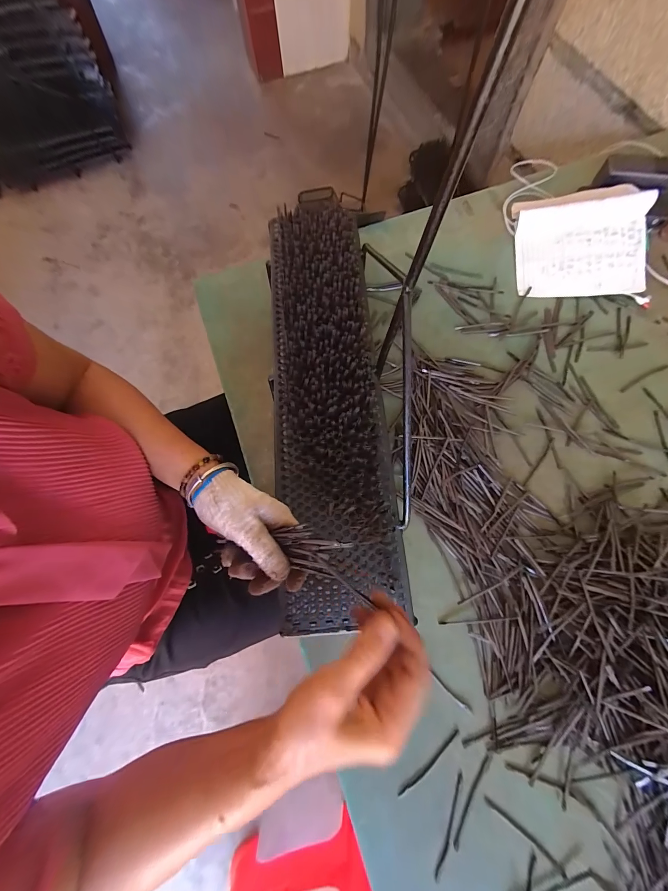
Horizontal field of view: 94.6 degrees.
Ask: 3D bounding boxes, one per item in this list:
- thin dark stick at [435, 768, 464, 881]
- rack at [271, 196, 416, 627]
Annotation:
[{"bbox_3d":[0.128,0.419,0.340,0.008,0.004,0.097,22,75,8],"label":"thin dark stick"},{"bbox_3d":[-0.009,-0.088,0.399,0.156,0.053,0.581,-2,73,1],"label":"rack"}]

